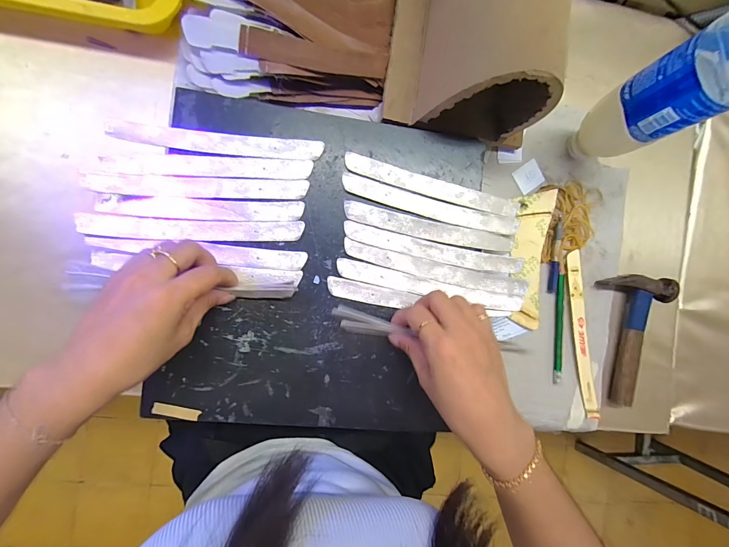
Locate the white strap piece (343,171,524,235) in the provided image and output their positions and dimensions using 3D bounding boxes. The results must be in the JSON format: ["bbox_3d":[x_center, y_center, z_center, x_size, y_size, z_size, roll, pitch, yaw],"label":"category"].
[{"bbox_3d":[0.071,-0.066,0.339,0.187,0.004,0.023,13,89,-8],"label":"white strap piece"}]

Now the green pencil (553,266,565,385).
[{"bbox_3d":[0.234,0.063,0.404,0.009,0.004,0.138,1,91,-9],"label":"green pencil"}]

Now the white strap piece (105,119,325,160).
[{"bbox_3d":[-0.134,-0.122,0.310,0.186,0.004,0.022,4,90,-8],"label":"white strap piece"}]

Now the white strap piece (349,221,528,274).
[{"bbox_3d":[0.073,-0.023,0.340,0.187,0.004,0.021,11,89,-8],"label":"white strap piece"}]

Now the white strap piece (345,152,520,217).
[{"bbox_3d":[0.073,-0.086,0.339,0.187,0.007,0.022,13,89,-8],"label":"white strap piece"}]

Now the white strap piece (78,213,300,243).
[{"bbox_3d":[-0.154,-0.040,0.310,0.189,0.006,0.021,0,93,-9],"label":"white strap piece"}]

